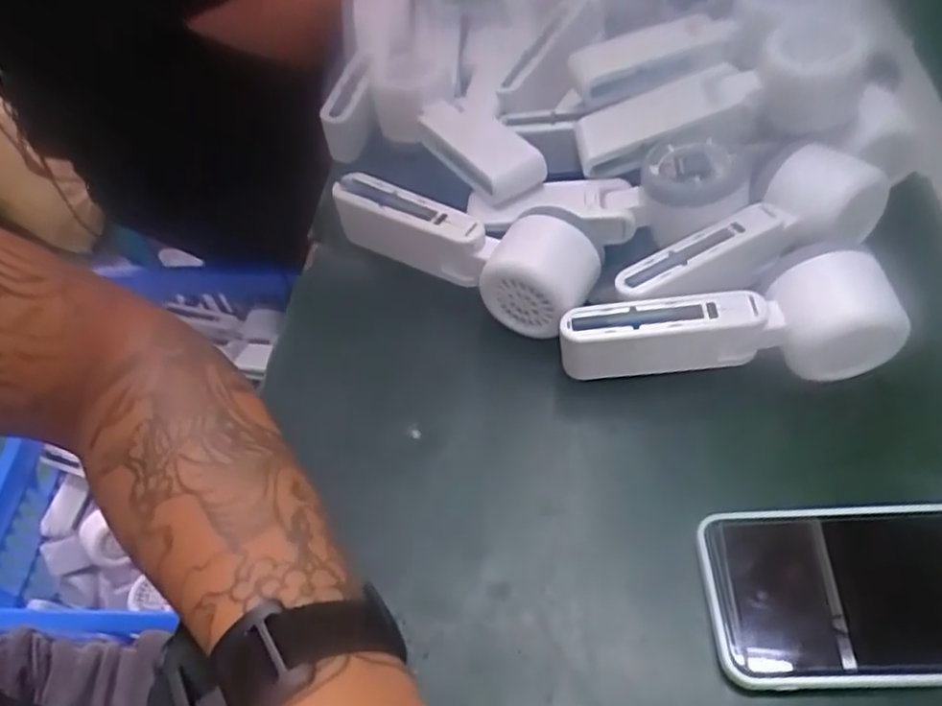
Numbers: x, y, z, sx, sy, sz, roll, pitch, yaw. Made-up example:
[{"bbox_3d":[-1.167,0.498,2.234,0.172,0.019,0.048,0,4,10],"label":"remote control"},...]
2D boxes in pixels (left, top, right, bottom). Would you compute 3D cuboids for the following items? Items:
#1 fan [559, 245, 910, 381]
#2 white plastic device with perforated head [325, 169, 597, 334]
[{"bbox_3d":[0.131,-0.018,0.366,0.163,0.061,0.052,3,53,6],"label":"fan"},{"bbox_3d":[-0.004,-0.064,0.424,0.165,0.064,0.056,27,59,22],"label":"white plastic device with perforated head"}]

